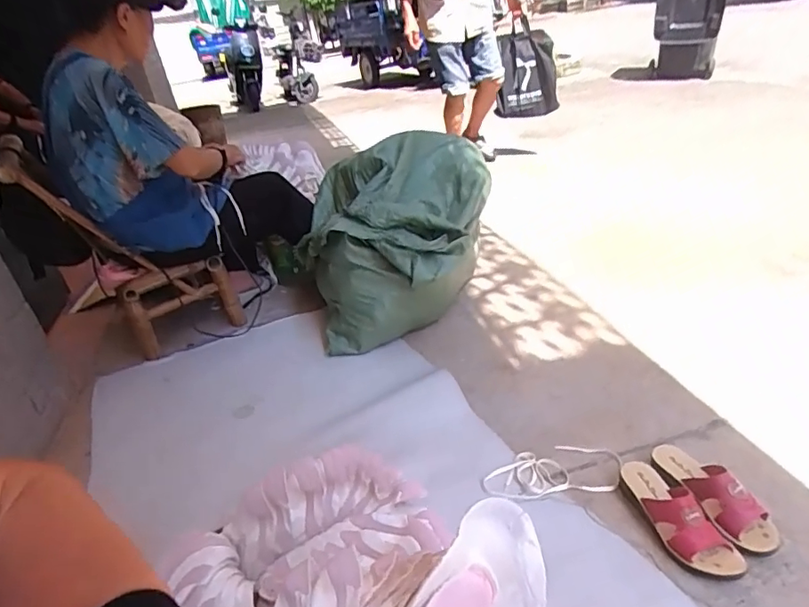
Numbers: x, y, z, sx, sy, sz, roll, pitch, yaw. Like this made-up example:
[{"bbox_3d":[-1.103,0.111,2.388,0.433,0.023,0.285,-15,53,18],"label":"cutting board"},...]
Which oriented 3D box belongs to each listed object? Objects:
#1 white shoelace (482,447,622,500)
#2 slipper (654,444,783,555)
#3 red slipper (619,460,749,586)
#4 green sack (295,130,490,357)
[{"bbox_3d":[0.280,0.319,1.001,0.267,0.017,0.112,-6,30,-1],"label":"white shoelace"},{"bbox_3d":[0.514,0.315,0.898,0.084,0.077,0.225,-17,31,-16],"label":"slipper"},{"bbox_3d":[0.443,0.335,0.868,0.089,0.078,0.222,-12,30,-8],"label":"red slipper"},{"bbox_3d":[-0.024,-0.173,1.491,0.549,0.434,0.500,-8,30,2],"label":"green sack"}]

